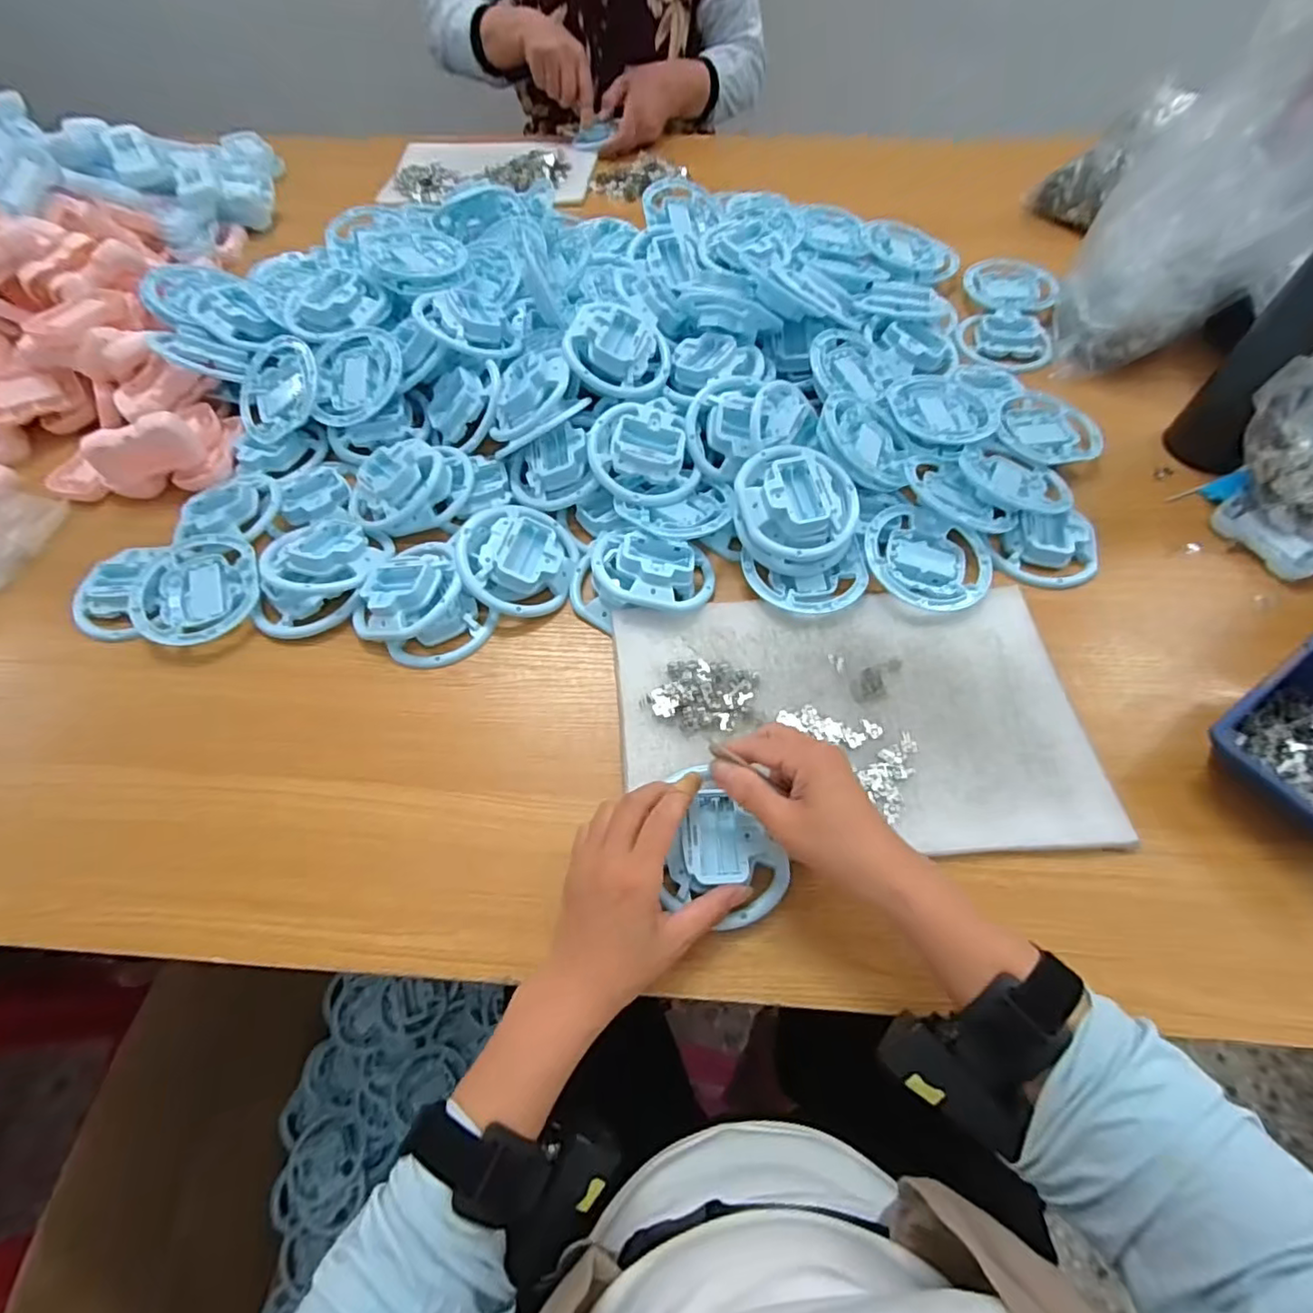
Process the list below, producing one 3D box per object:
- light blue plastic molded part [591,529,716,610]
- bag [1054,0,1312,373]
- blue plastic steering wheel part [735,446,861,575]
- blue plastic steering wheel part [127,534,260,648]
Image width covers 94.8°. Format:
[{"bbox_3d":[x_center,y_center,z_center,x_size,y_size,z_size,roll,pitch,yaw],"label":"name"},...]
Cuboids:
[{"bbox_3d":[-0.004,-0.072,0.502,0.102,0.031,0.072,10,64,7],"label":"light blue plastic molded part"},{"bbox_3d":[0.543,-0.450,0.517,0.209,0.323,0.168,1,63,2],"label":"bag"},{"bbox_3d":[0.116,-0.124,0.500,0.106,0.038,0.107,19,90,1],"label":"blue plastic steering wheel part"},{"bbox_3d":[-0.392,-0.057,0.522,0.103,0.019,0.101,-1,63,2],"label":"blue plastic steering wheel part"}]

